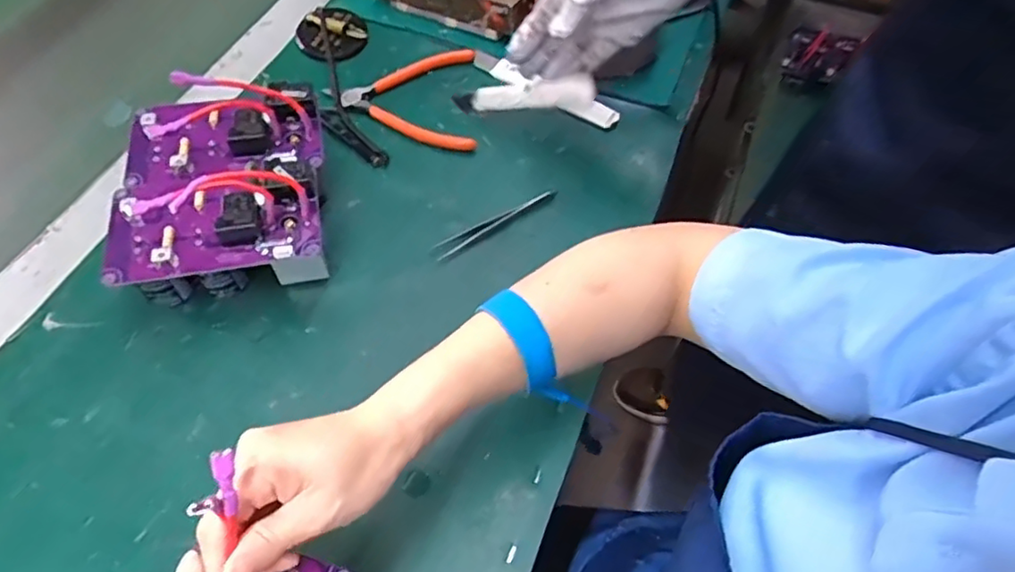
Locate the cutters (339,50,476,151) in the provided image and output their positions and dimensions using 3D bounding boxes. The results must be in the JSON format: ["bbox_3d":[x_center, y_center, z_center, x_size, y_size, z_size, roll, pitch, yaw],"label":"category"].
[{"bbox_3d":[-0.090,-0.173,0.584,0.119,0.011,0.123,-2,57,-3],"label":"cutters"}]

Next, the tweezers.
[{"bbox_3d":[-0.006,-0.055,0.514,0.118,0.005,0.013,-30,62,-19],"label":"tweezers"}]

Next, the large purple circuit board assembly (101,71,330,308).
[{"bbox_3d":[-0.206,-0.066,0.465,0.138,0.091,0.173,-7,57,-6],"label":"large purple circuit board assembly"}]

